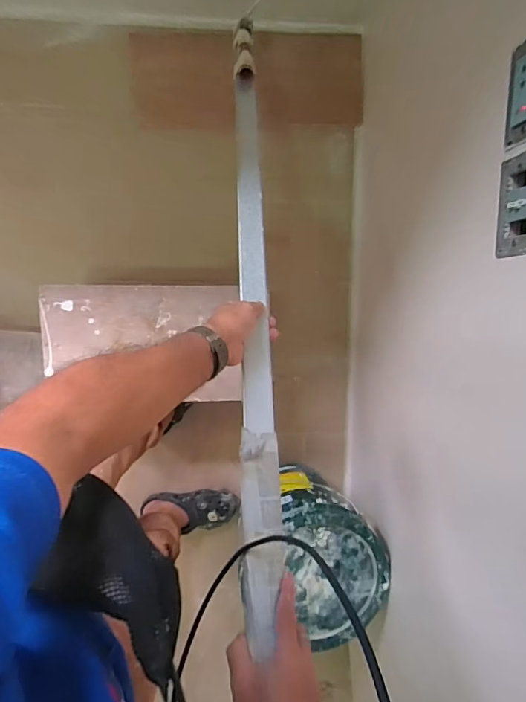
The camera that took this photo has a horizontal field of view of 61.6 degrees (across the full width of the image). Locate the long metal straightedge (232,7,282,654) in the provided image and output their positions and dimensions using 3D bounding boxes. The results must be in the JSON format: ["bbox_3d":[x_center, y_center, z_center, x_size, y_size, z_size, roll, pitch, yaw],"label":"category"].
[{"bbox_3d":[-0.016,-0.150,0.630,0.039,0.022,0.956,-1,65,-3],"label":"long metal straightedge"}]

